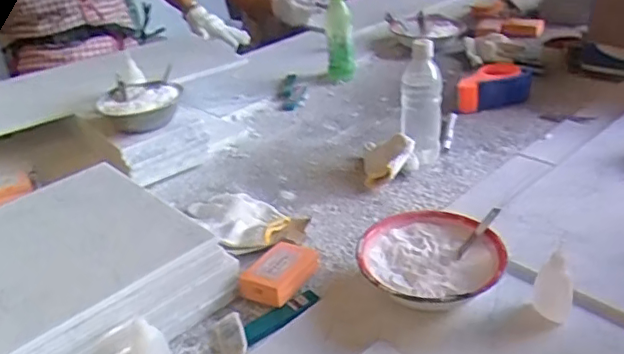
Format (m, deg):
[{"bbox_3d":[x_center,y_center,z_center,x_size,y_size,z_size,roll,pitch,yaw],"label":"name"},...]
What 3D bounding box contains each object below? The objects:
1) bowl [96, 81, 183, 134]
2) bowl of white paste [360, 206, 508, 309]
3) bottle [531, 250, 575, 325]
[{"bbox_3d":[-0.300,-0.122,1.006,0.137,0.054,0.137,-13,30,-10],"label":"bowl"},{"bbox_3d":[0.138,0.103,0.670,0.156,0.048,0.153,-6,29,3],"label":"bowl of white paste"},{"bbox_3d":[0.260,0.112,0.609,0.036,0.072,0.041,-1,30,12],"label":"bottle"}]

